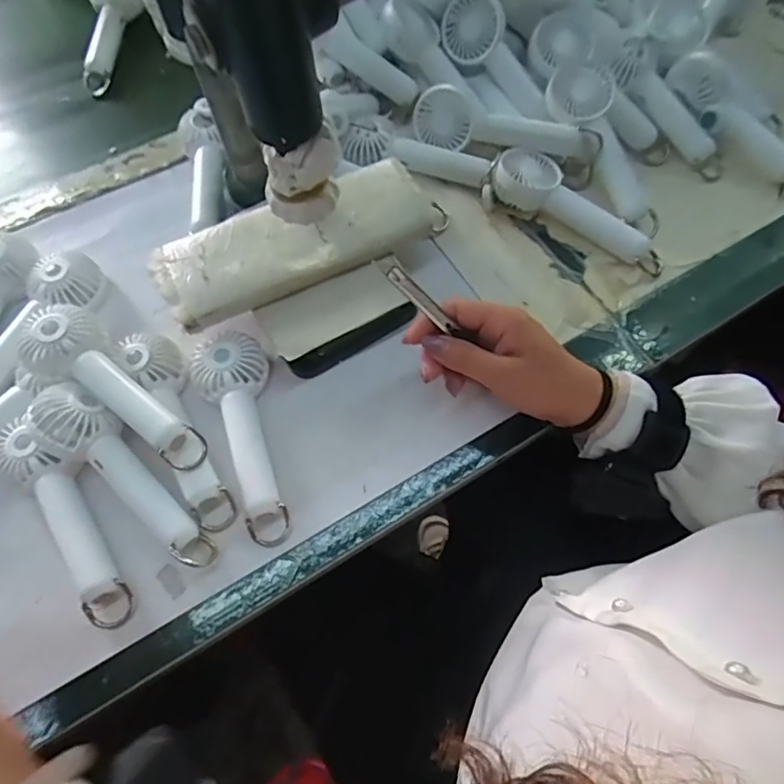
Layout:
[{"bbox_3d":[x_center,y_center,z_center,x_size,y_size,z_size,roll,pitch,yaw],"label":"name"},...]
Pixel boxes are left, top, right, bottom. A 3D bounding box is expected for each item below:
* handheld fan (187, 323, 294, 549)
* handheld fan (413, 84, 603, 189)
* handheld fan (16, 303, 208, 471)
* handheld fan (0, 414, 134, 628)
[{"bbox_3d":[-0.104,0.025,0.398,0.055,0.040,0.164,-23,66,-9],"label":"handheld fan"},{"bbox_3d":[0.103,-0.234,0.496,0.165,0.050,0.029,20,47,4],"label":"handheld fan"},{"bbox_3d":[-0.191,-0.005,0.384,0.153,0.045,0.057,33,69,16],"label":"handheld fan"},{"bbox_3d":[-0.221,0.083,0.371,0.044,0.046,0.154,-36,69,-15],"label":"handheld fan"}]

